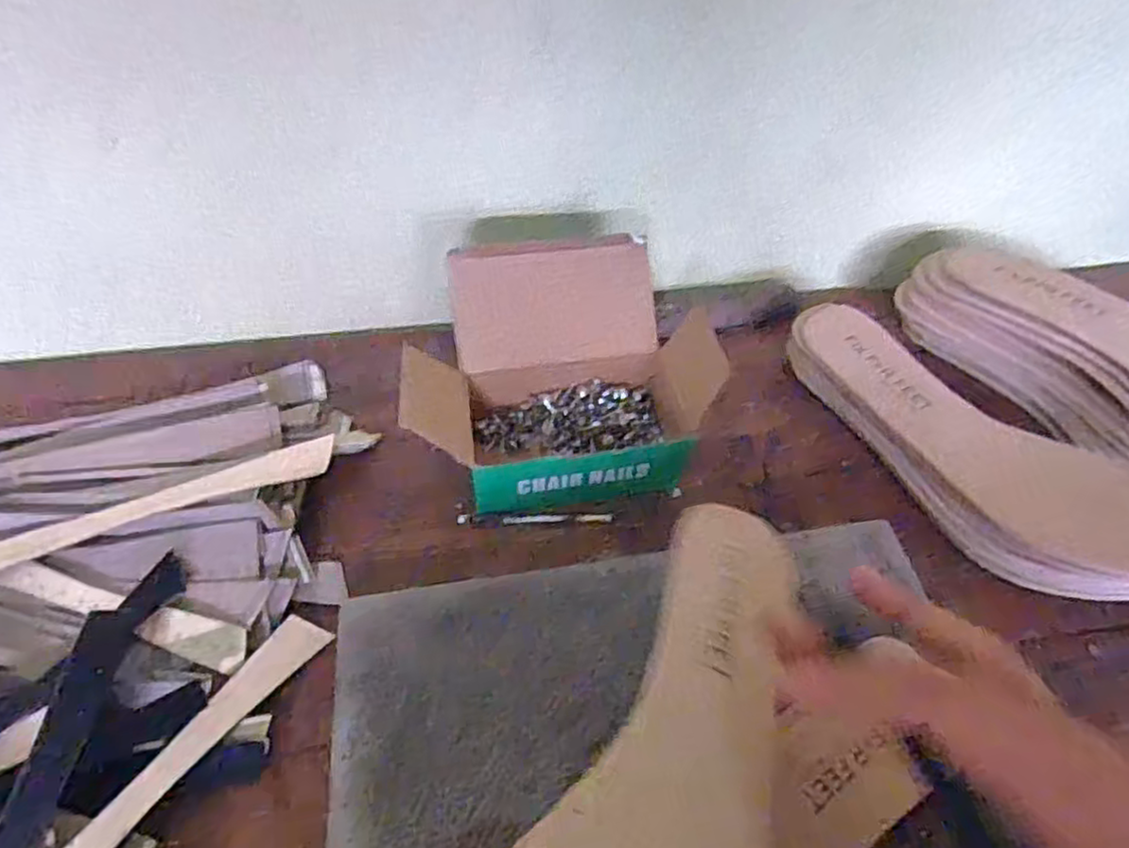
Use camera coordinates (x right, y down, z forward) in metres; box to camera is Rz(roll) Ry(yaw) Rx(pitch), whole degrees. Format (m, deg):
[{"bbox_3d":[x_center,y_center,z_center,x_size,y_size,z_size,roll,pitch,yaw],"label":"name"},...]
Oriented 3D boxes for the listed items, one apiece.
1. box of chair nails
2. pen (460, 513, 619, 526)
[{"bbox_3d":[-0.006,-0.028,0.405,0.168,0.088,0.128,-5,52,-7],"label":"box of chair nails"},{"bbox_3d":[-0.016,0.053,0.396,0.086,0.010,0.005,2,51,-1],"label":"pen"}]

